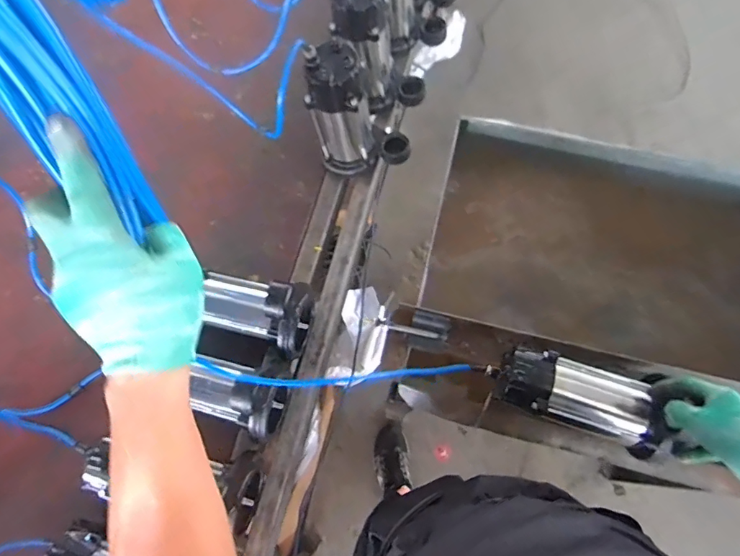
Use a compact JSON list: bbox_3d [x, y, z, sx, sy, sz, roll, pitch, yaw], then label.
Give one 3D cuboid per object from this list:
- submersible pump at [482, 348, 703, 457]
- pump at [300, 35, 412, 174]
[{"bbox_3d":[0.291,0.165,0.656,0.221,0.075,0.091,19,71,17],"label":"submersible pump"},{"bbox_3d":[-0.014,-0.286,0.805,0.168,0.220,0.096,1,70,2],"label":"pump"}]

